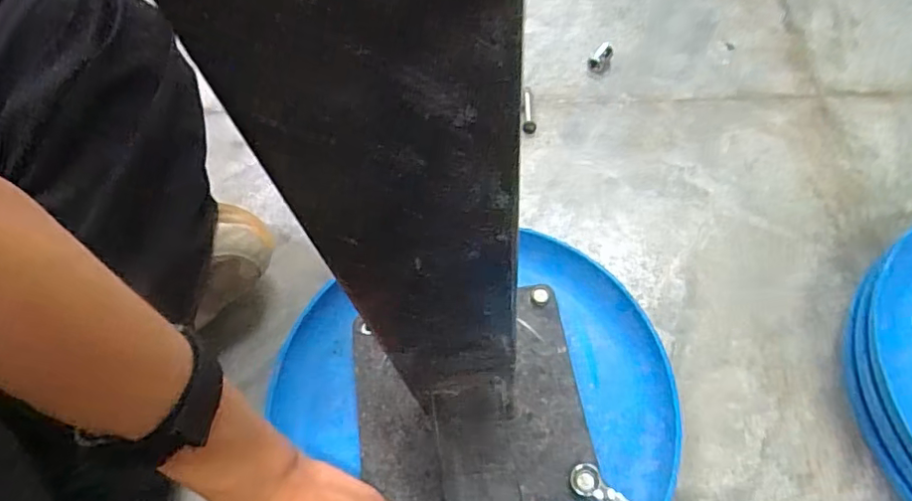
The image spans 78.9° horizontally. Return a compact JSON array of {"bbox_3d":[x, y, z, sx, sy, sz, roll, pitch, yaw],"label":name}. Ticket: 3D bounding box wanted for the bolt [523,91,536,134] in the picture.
[{"bbox_3d":[0.076,-0.142,0.572,0.013,0.012,0.049,2,60,6],"label":"bolt"}]

